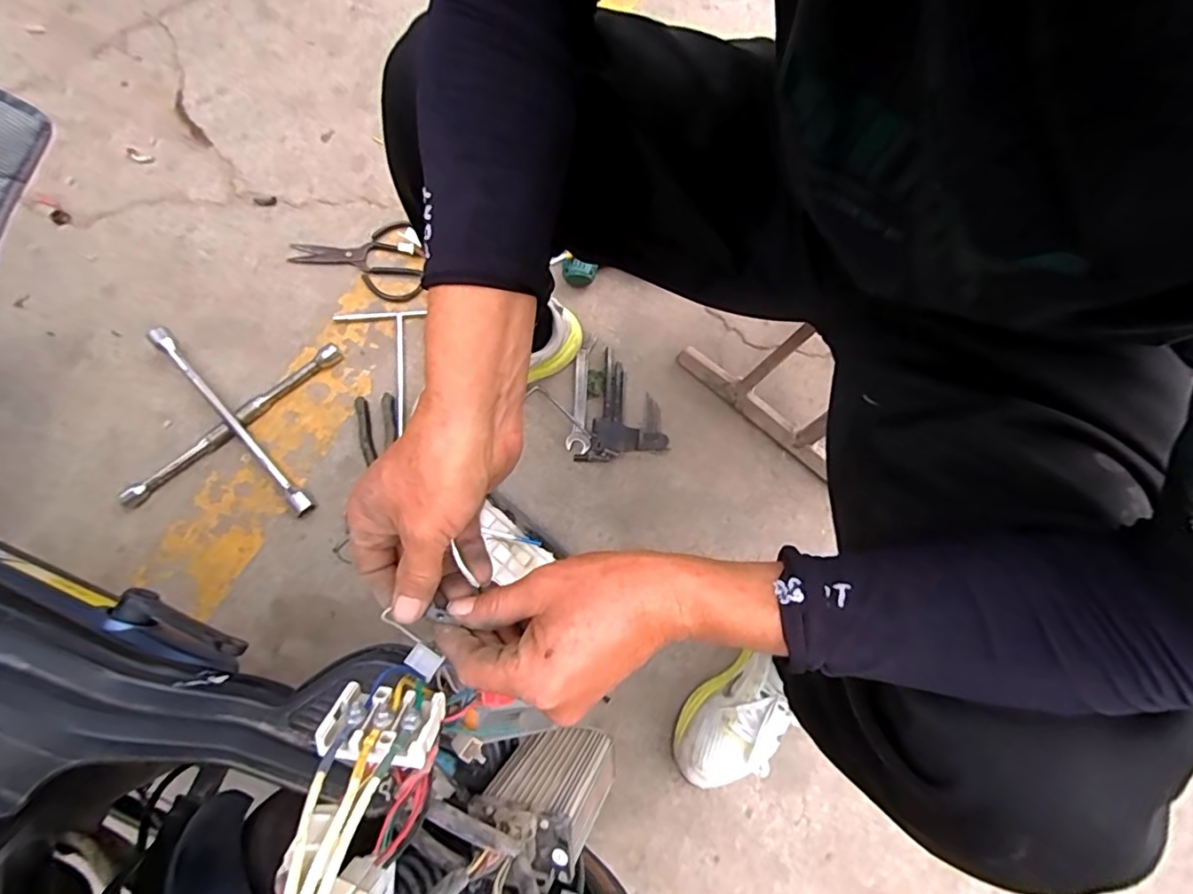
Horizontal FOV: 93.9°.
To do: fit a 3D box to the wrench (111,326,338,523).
[{"bbox_3d":[-0.510,-0.035,0.784,0.247,0.034,0.248,3,78,0],"label":"wrench"}]

